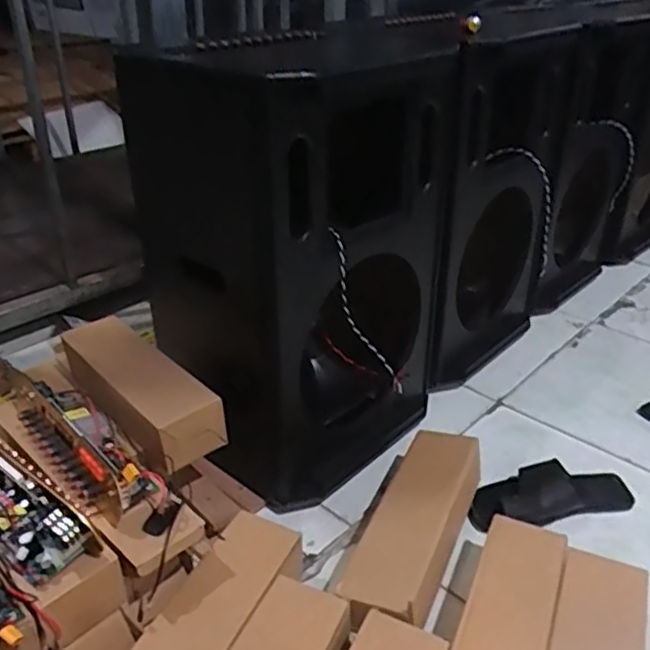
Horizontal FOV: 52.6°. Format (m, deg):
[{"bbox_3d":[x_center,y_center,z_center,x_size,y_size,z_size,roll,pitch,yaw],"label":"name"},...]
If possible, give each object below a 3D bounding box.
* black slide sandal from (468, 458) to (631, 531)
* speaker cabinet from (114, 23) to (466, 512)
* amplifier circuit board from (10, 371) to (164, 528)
[{"bbox_3d":[0.323,0.240,0.949,0.255,0.048,0.096,-9,31,-16],"label":"black slide sandal"},{"bbox_3d":[-0.032,-0.079,0.931,0.268,0.553,0.376,20,35,31],"label":"speaker cabinet"},{"bbox_3d":[-0.317,0.135,0.836,0.090,0.054,0.321,-26,39,-38],"label":"amplifier circuit board"}]

